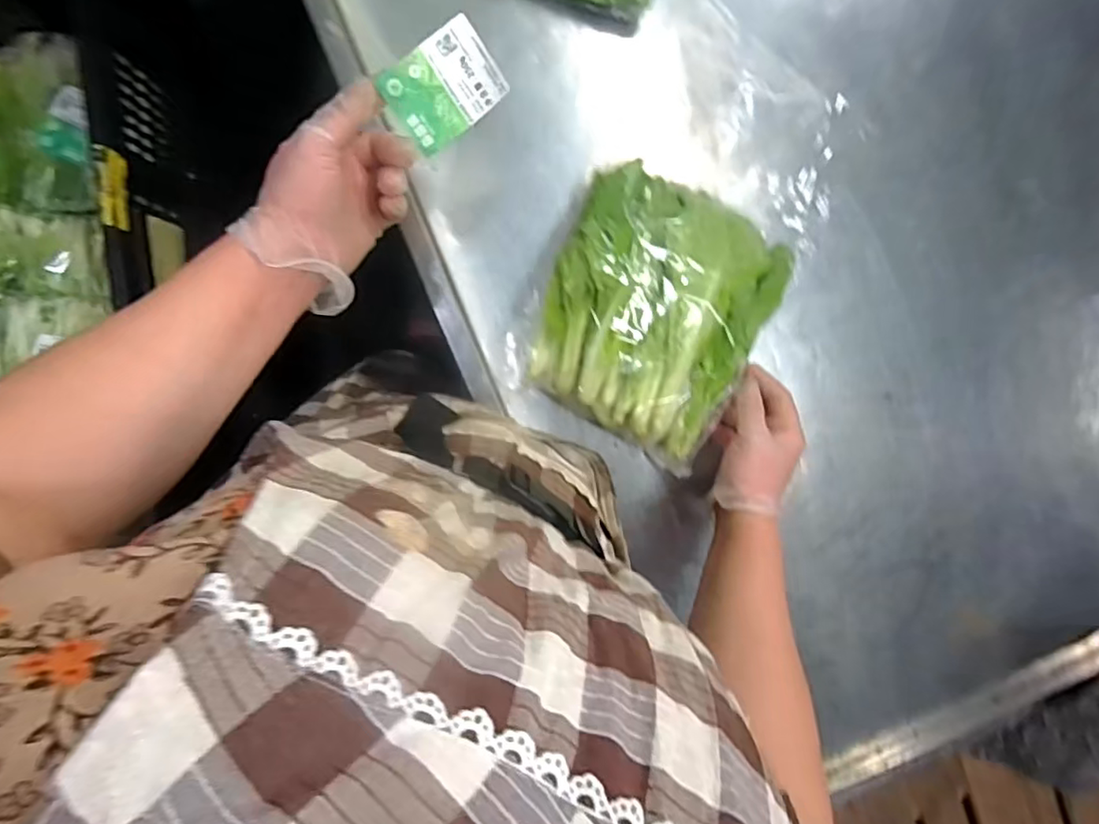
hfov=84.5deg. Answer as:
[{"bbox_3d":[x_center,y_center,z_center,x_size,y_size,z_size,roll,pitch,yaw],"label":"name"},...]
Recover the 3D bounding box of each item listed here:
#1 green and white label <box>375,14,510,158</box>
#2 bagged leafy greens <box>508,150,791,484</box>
[{"bbox_3d":[-0.075,-0.229,0.430,0.081,0.011,0.061,-37,115,5],"label":"green and white label"},{"bbox_3d":[0.091,-0.088,0.542,0.193,0.053,0.220,27,92,-9],"label":"bagged leafy greens"}]

